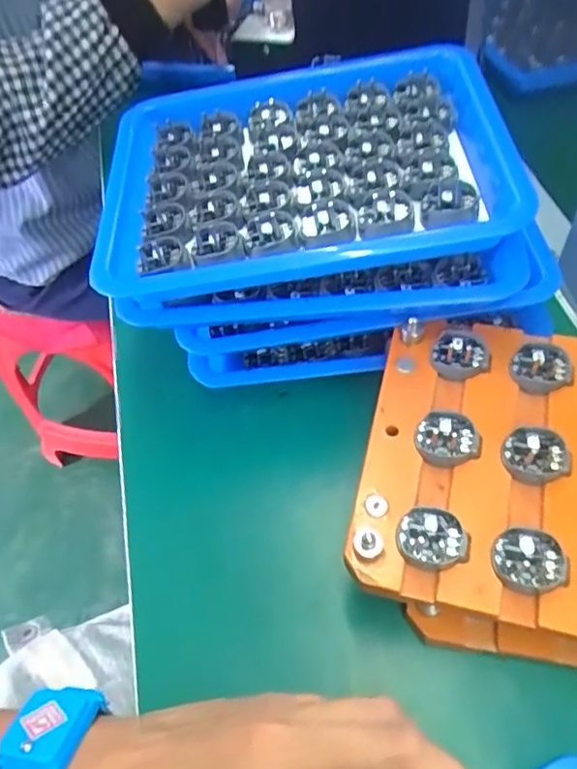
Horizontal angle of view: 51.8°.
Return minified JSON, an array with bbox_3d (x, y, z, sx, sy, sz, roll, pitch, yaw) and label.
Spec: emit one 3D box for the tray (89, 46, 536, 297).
[{"bbox_3d":[0.005,-0.122,0.325,0.209,0.033,0.168,-5,55,2],"label":"tray"}]

